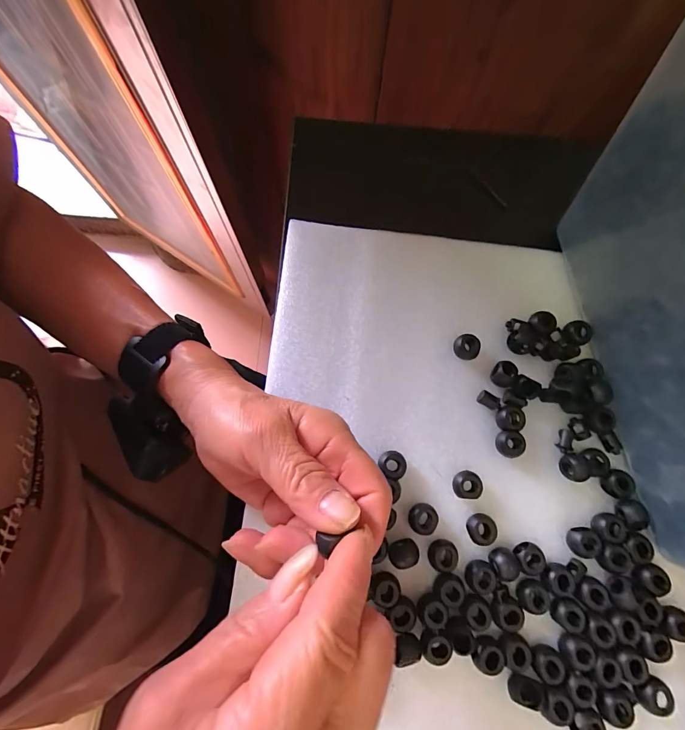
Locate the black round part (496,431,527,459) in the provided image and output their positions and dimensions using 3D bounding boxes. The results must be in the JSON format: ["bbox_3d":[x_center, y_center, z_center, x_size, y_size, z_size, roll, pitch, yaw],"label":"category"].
[{"bbox_3d":[0.118,0.056,0.252,0.016,0.013,0.018,-2,78,-2],"label":"black round part"}]

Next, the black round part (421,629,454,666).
[{"bbox_3d":[0.056,0.170,0.215,0.019,0.007,0.016,20,78,2],"label":"black round part"}]

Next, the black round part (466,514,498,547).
[{"bbox_3d":[0.091,0.108,0.236,0.017,0.014,0.018,0,77,-2],"label":"black round part"}]

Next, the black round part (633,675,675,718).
[{"bbox_3d":[0.189,0.200,0.219,0.020,0.010,0.018,41,79,7],"label":"black round part"}]

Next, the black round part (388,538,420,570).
[{"bbox_3d":[0.039,0.120,0.230,0.018,0.018,0.014,-16,79,-5],"label":"black round part"}]

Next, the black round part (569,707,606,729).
[{"bbox_3d":[0.145,0.214,0.213,0.017,0.010,0.019,28,78,4],"label":"black round part"}]

